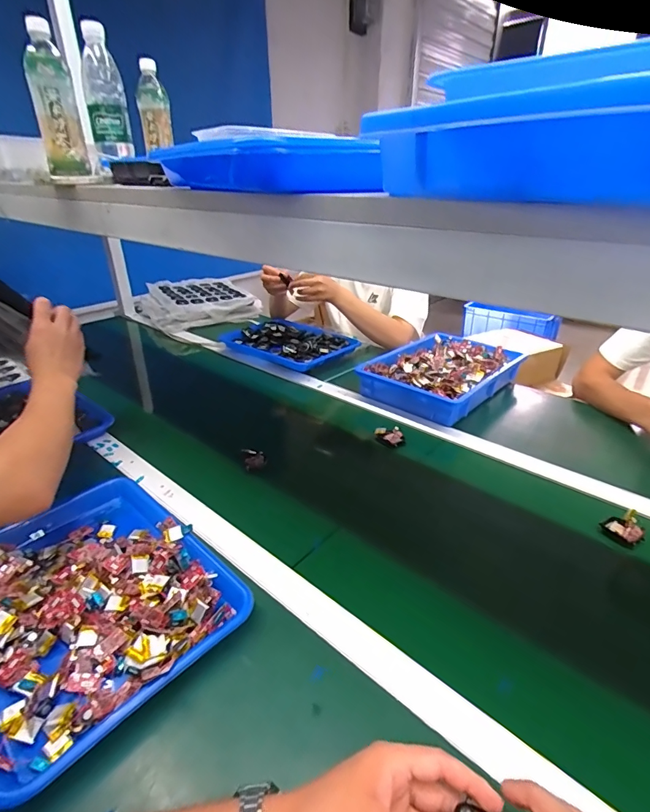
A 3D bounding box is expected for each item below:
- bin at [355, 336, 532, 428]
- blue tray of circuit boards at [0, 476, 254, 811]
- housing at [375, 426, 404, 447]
[{"bbox_3d":[0.258,-0.077,0.946,0.235,0.069,0.334,25,37,39],"label":"bin"},{"bbox_3d":[-0.269,0.208,0.490,0.329,0.047,0.254,24,37,38],"label":"blue tray of circuit boards"},{"bbox_3d":[0.121,0.055,0.796,0.034,0.023,0.058,-23,35,-35],"label":"housing"}]

